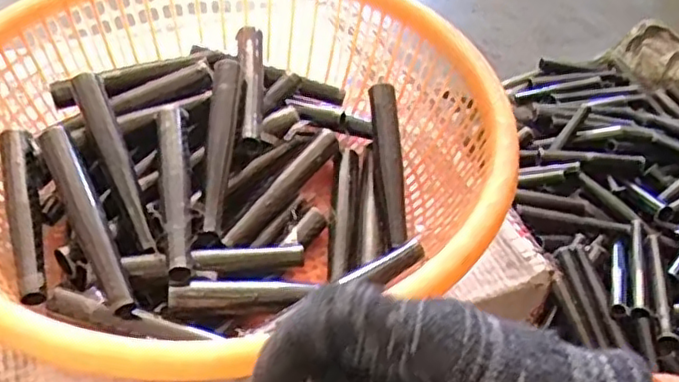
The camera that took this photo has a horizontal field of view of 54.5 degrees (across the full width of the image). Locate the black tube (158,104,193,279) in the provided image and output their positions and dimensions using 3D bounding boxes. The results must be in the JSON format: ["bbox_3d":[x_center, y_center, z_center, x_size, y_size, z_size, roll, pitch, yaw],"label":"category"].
[{"bbox_3d":[-0.119,-0.003,0.480,0.021,0.026,0.147,-6,49,-10],"label":"black tube"}]

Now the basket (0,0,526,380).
[{"bbox_3d":[-0.088,-0.025,0.496,0.384,0.114,0.382,2,48,-2],"label":"basket"}]

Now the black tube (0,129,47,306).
[{"bbox_3d":[-0.224,0.013,0.468,0.019,0.022,0.147,-15,51,-17],"label":"black tube"}]

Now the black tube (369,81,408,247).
[{"bbox_3d":[0.040,-0.025,0.542,0.021,0.021,0.141,-2,68,-6],"label":"black tube"}]

